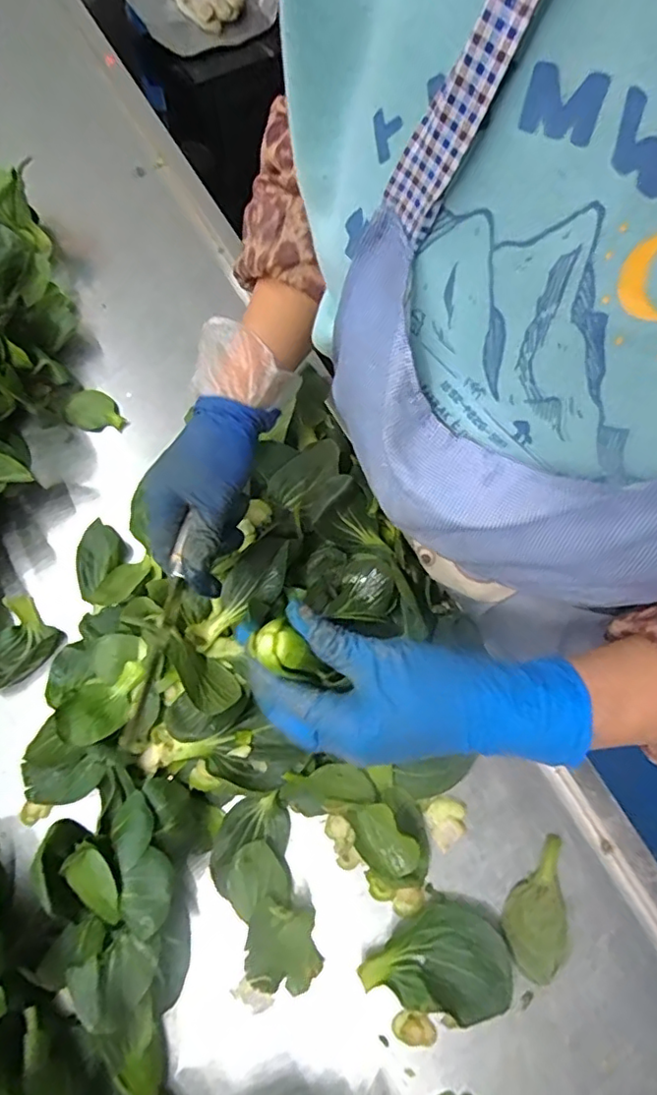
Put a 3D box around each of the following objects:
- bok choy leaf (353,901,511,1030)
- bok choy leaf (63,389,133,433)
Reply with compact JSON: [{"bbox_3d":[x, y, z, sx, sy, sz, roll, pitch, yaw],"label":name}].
[{"bbox_3d":[0.078,0.288,0.408,0.095,0.021,0.067,16,72,7],"label":"bok choy leaf"},{"bbox_3d":[-0.224,-0.131,0.560,0.062,0.010,0.043,24,73,10],"label":"bok choy leaf"}]

